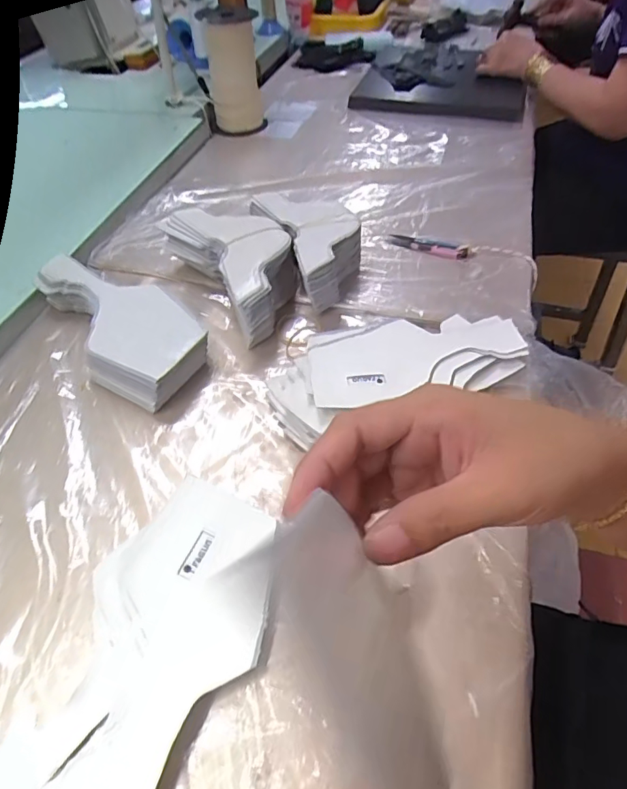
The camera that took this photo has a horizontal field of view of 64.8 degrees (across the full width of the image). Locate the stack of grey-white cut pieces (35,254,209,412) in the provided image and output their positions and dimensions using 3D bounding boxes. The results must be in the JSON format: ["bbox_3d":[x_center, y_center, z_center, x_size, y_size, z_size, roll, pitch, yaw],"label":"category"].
[{"bbox_3d":[-0.195,-0.071,0.503,0.100,0.056,0.207,-36,58,-24],"label":"stack of grey-white cut pieces"}]

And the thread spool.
[{"bbox_3d":[-0.136,-0.527,0.805,0.094,0.170,0.108,-11,51,-7],"label":"thread spool"}]

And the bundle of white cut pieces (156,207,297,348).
[{"bbox_3d":[-0.077,-0.147,0.552,0.101,0.066,0.181,-31,56,-21],"label":"bundle of white cut pieces"}]

